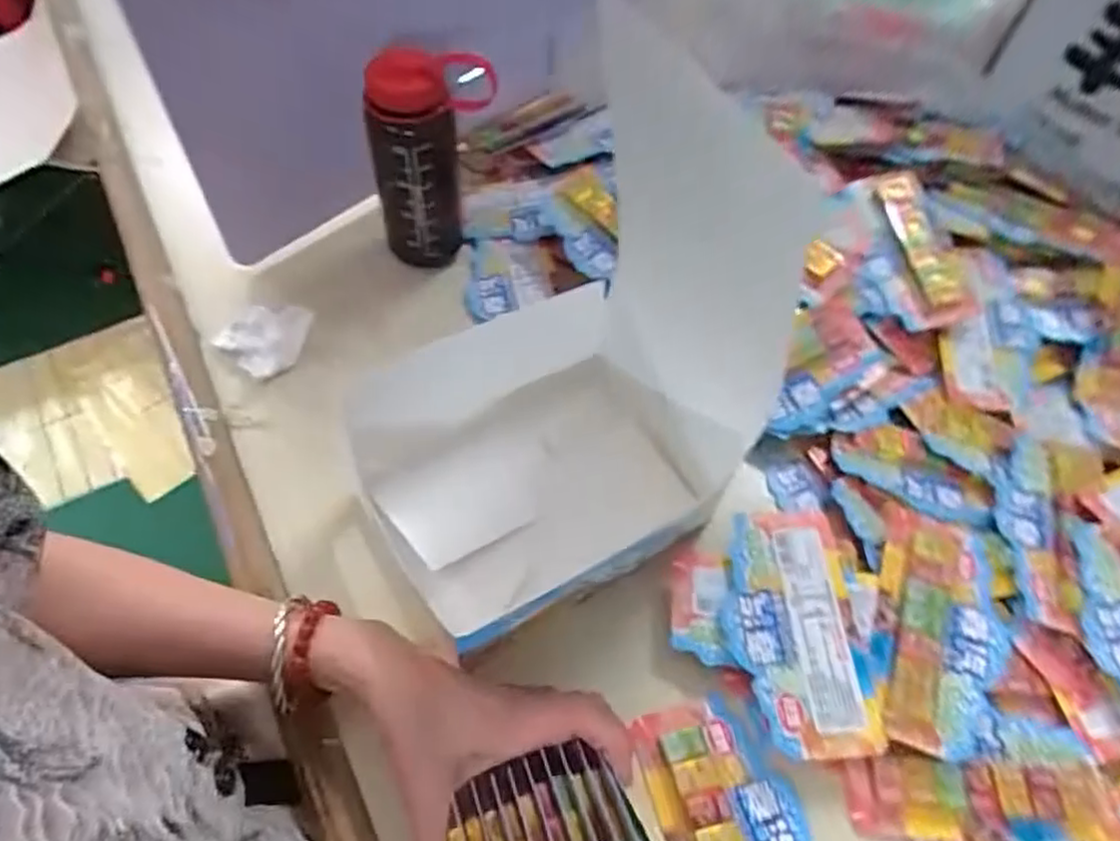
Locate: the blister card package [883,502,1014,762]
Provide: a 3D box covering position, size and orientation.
[{"bbox_3d":[0.240,0.129,0.425,0.073,0.022,0.147,11,61,8],"label":"blister card package"}]

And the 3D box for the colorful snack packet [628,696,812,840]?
[{"bbox_3d":[0.099,0.233,0.380,0.077,0.014,0.143,-15,60,-7],"label":"colorful snack packet"}]

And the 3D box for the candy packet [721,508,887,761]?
[{"bbox_3d":[0.141,0.126,0.417,0.076,0.014,0.143,-4,60,-1],"label":"candy packet"}]

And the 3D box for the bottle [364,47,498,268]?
[{"bbox_3d":[-0.100,-0.213,0.552,0.108,0.171,0.083,-6,61,-2],"label":"bottle"}]

